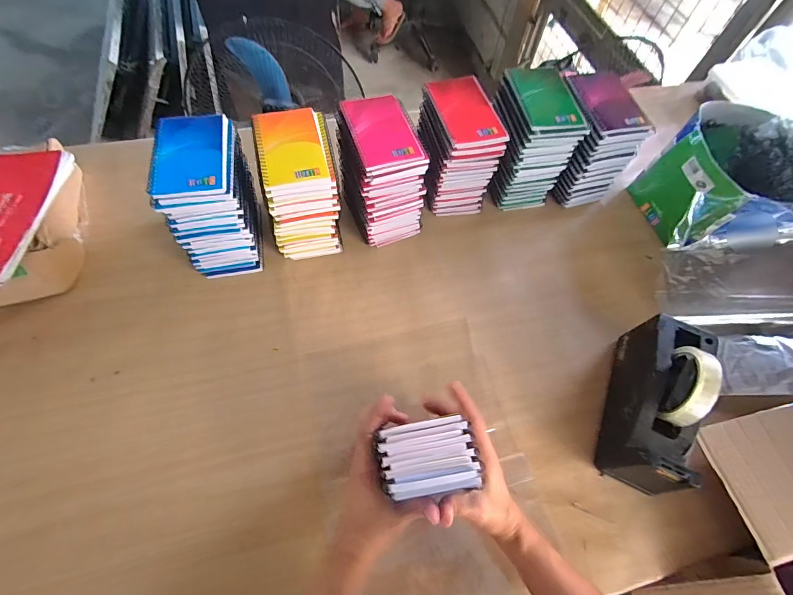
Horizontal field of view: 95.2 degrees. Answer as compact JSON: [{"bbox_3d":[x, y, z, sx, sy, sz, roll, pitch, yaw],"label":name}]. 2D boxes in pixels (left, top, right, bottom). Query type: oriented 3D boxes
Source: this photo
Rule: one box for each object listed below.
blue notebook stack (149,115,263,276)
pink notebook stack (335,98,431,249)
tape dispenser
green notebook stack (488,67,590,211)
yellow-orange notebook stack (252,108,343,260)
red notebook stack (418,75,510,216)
[{"bbox_3d":[-0.254,-0.132,0.513,0.093,0.173,0.136,-7,62,-7],"label":"blue notebook stack"},{"bbox_3d":[-0.024,-0.185,0.556,0.099,0.171,0.134,-18,64,-13],"label":"pink notebook stack"},{"bbox_3d":[0.321,0.124,0.441,0.077,0.118,0.200,25,63,10],"label":"tape dispenser"},{"bbox_3d":[0.221,-0.258,0.614,0.109,0.182,0.127,-6,62,-7],"label":"green notebook stack"},{"bbox_3d":[-0.137,-0.157,0.530,0.090,0.169,0.132,-9,62,-8],"label":"yellow-orange notebook stack"},{"bbox_3d":[0.095,-0.229,0.584,0.094,0.177,0.129,-14,63,-11],"label":"red notebook stack"}]

